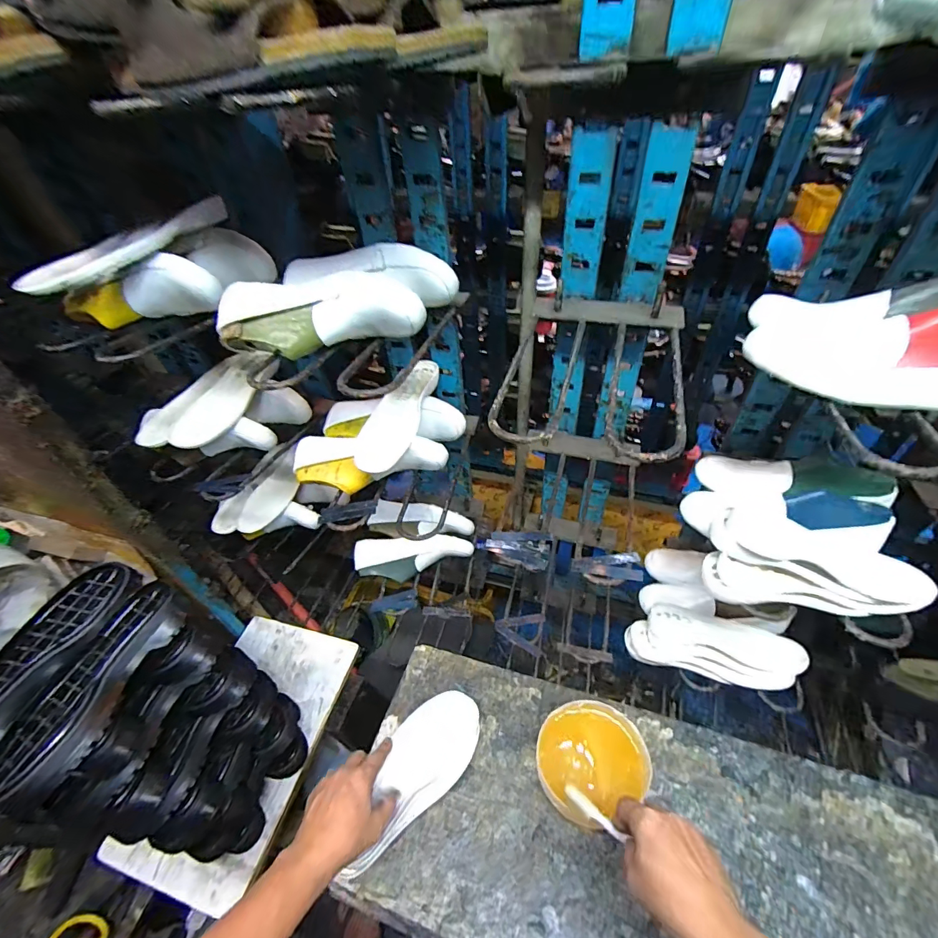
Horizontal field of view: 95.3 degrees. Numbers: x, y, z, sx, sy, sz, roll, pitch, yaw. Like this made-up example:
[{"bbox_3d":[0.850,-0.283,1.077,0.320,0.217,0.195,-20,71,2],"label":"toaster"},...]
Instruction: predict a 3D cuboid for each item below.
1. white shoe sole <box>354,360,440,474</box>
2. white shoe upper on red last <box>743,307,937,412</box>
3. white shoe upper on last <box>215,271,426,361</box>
[{"bbox_3d":[-0.113,-0.093,0.701,0.077,0.037,0.240,10,47,14],"label":"white shoe sole"},{"bbox_3d":[0.408,-0.112,0.401,0.251,0.083,0.110,19,50,22],"label":"white shoe upper on red last"},{"bbox_3d":[-0.183,-0.180,0.502,0.254,0.075,0.068,0,45,5],"label":"white shoe upper on last"}]

